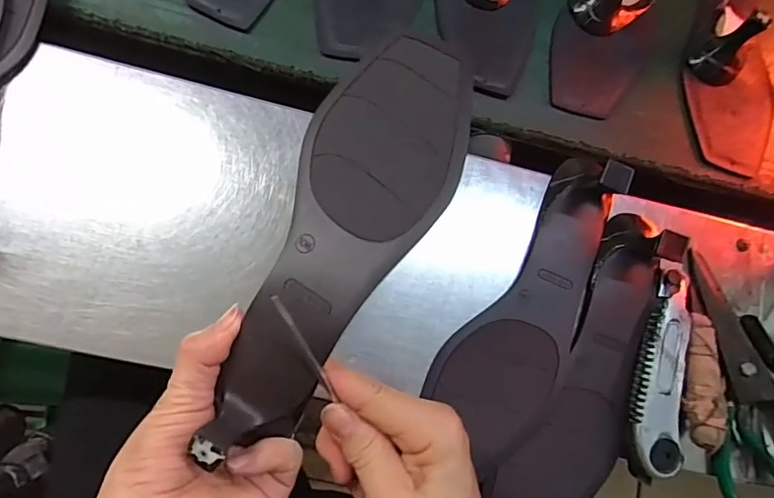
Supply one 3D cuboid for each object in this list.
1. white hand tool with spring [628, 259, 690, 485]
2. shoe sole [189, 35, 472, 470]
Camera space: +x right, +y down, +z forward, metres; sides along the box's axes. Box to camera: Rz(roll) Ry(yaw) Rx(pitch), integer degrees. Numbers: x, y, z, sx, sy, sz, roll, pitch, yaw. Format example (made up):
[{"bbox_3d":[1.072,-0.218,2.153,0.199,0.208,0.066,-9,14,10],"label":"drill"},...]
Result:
[{"bbox_3d":[0.200,0.087,0.380,0.038,0.027,0.155,15,82,-4],"label":"white hand tool with spring"},{"bbox_3d":[-0.023,-0.007,0.267,0.077,0.031,0.231,27,82,-2],"label":"shoe sole"}]

